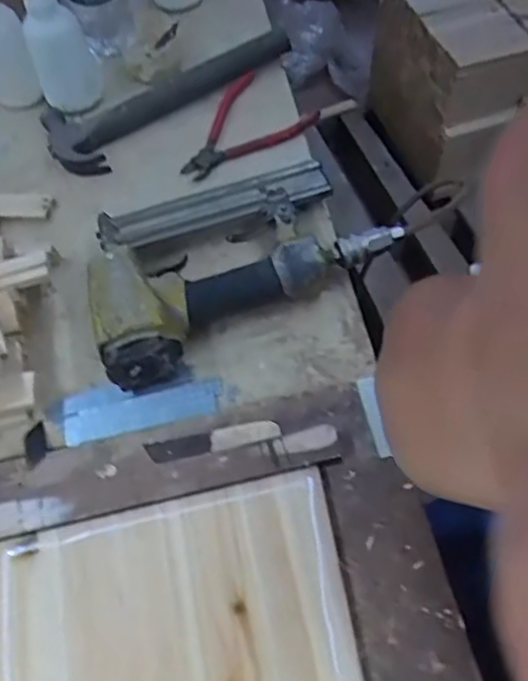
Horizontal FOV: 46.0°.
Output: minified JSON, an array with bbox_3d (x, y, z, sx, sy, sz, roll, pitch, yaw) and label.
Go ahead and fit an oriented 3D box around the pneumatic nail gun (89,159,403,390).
[{"bbox_3d":[-0.031,-0.080,0.524,0.256,0.053,0.152,-24,63,-9],"label":"pneumatic nail gun"}]

